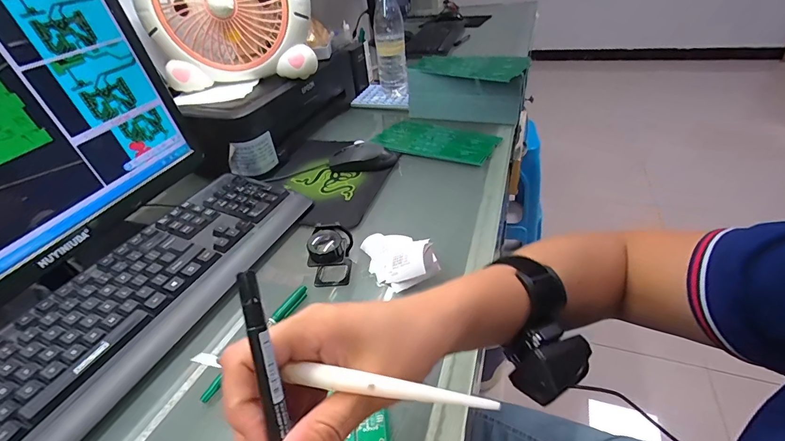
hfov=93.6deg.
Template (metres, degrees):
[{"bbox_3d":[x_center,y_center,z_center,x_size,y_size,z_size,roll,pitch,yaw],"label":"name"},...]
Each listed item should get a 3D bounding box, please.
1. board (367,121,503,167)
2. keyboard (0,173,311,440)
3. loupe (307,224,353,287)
[{"bbox_3d":[0.076,-0.148,0.676,0.217,0.007,0.121,20,45,30],"label":"board"},{"bbox_3d":[-0.273,0.080,0.413,0.161,0.040,0.435,10,41,21],"label":"keyboard"},{"bbox_3d":[-0.071,0.038,0.430,0.041,0.054,0.058,-1,38,7],"label":"loupe"}]

